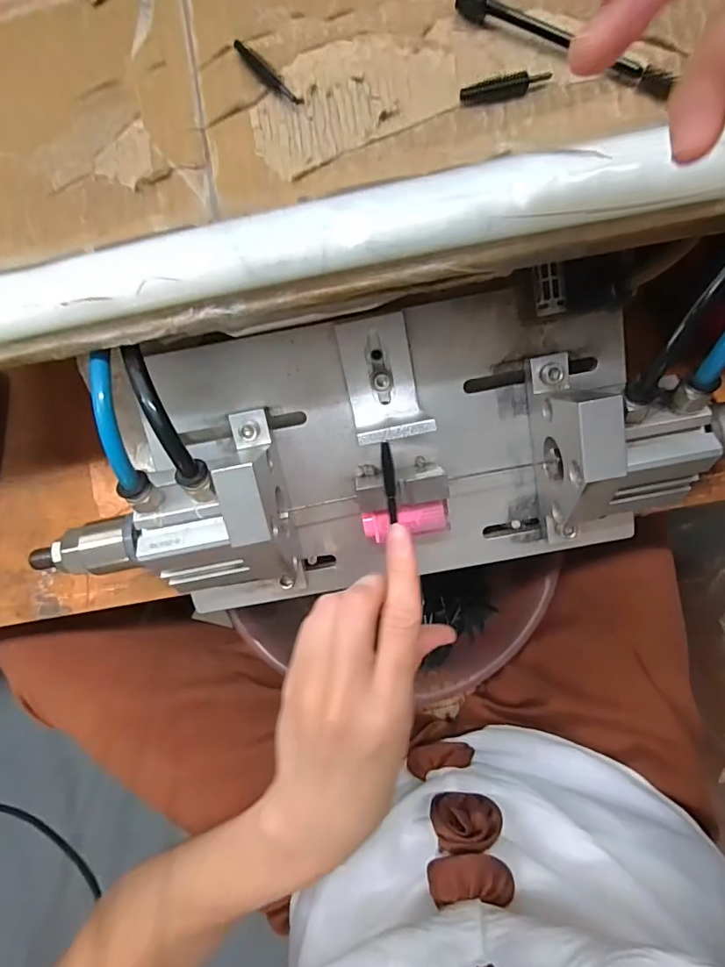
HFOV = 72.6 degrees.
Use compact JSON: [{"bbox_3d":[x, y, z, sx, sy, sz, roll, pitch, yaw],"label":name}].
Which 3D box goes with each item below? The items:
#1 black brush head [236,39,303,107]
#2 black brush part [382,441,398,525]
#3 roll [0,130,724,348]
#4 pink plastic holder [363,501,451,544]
[{"bbox_3d":[-0.038,-0.165,0.198,0.006,0.004,0.035,-44,85,1],"label":"black brush head"},{"bbox_3d":[0.013,0.000,0.228,0.005,0.004,0.039,-6,108,4],"label":"black brush part"},{"bbox_3d":[-0.013,-0.091,0.186,0.282,0.017,0.025,-10,86,4],"label":"roll"},{"bbox_3d":[0.024,0.022,0.276,0.046,0.009,0.016,-10,86,4],"label":"pink plastic holder"}]

